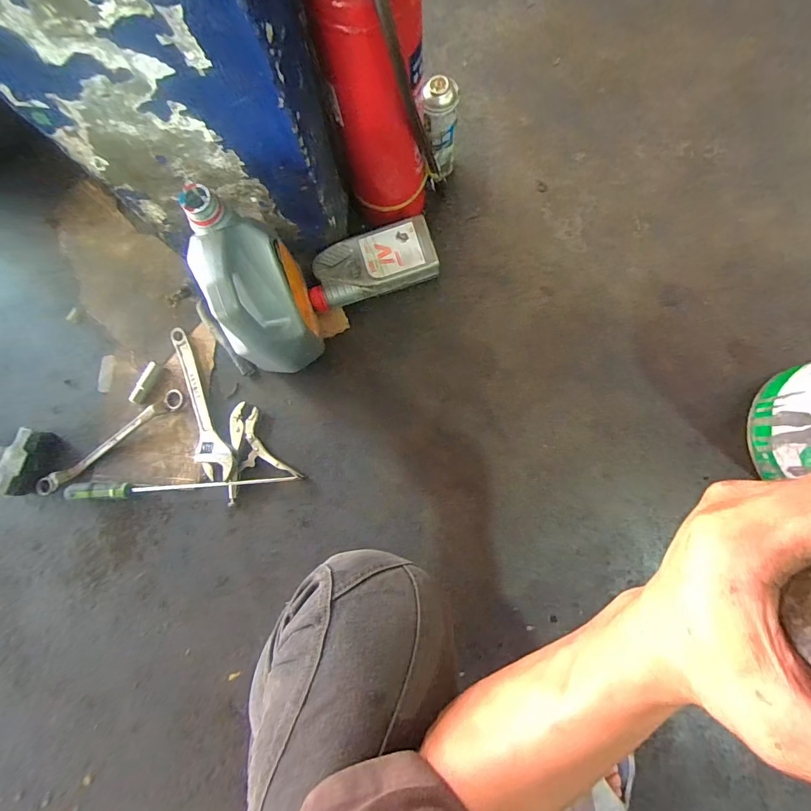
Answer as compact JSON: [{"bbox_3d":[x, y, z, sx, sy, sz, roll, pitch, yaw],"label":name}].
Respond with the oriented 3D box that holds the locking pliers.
[{"bbox_3d":[-0.272,0.075,0.718,0.126,0.018,0.156,-25,81,-2],"label":"locking pliers"}]

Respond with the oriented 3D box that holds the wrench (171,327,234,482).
[{"bbox_3d":[-0.365,0.001,0.731,0.063,0.026,0.280,-23,81,-2],"label":"wrench"}]

